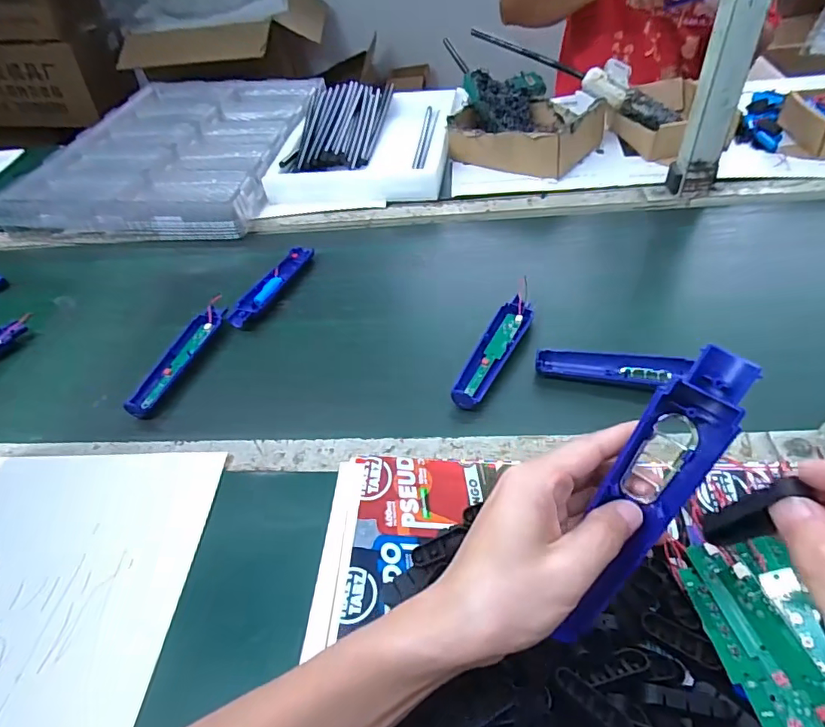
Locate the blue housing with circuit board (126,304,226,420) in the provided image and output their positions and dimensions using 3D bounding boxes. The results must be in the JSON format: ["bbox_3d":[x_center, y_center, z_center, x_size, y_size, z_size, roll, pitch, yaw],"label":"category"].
[{"bbox_3d":[-0.282,-0.006,0.604,0.038,0.015,0.170,12,50,16],"label":"blue housing with circuit board"}]

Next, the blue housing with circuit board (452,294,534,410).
[{"bbox_3d":[0.089,-0.016,0.553,0.038,0.015,0.162,22,54,24],"label":"blue housing with circuit board"}]

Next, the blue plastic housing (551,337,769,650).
[{"bbox_3d":[0.120,0.073,0.262,0.040,0.172,0.020,29,13,28],"label":"blue plastic housing"}]

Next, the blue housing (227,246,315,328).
[{"bbox_3d":[-0.191,-0.108,0.692,0.036,0.014,0.174,14,51,18],"label":"blue housing"}]

